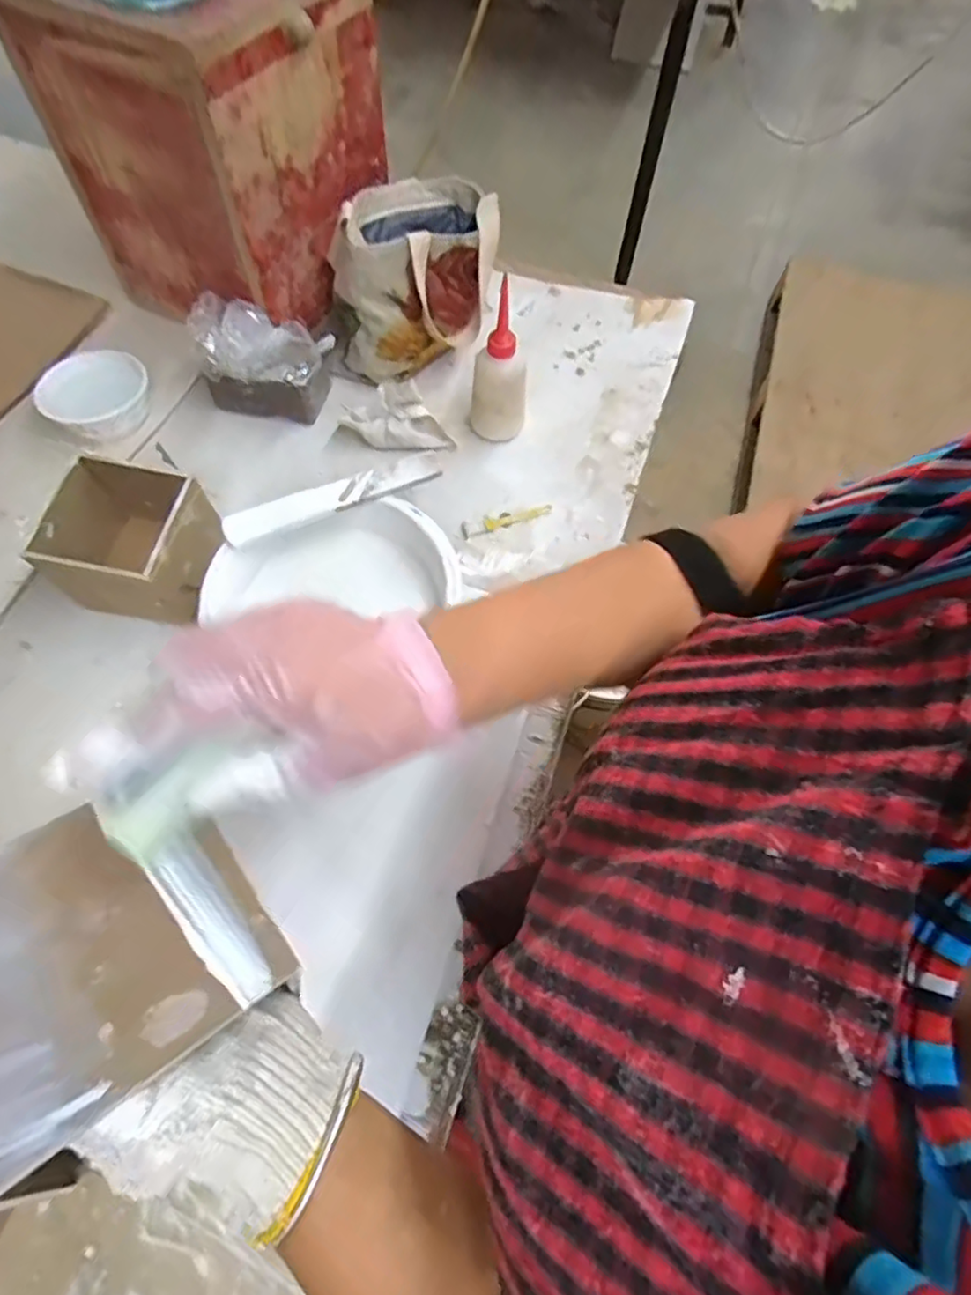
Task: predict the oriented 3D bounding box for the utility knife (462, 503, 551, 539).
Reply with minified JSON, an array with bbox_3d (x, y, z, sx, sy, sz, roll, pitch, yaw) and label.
[{"bbox_3d":[0.023,-0.140,0.686,0.105,0.008,0.019,-19,67,-9],"label":"utility knife"}]

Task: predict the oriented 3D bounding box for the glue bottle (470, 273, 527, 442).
[{"bbox_3d":[0.014,-0.288,0.676,0.053,0.159,0.048,-27,68,-12],"label":"glue bottle"}]

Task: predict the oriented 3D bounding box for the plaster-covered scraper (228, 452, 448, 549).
[{"bbox_3d":[-0.139,-0.141,0.582,0.203,0.012,0.035,-20,67,-10],"label":"plaster-covered scraper"}]

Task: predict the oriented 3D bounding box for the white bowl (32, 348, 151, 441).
[{"bbox_3d":[-0.428,-0.275,0.701,0.103,0.054,0.103,0,65,-1],"label":"white bowl"}]

